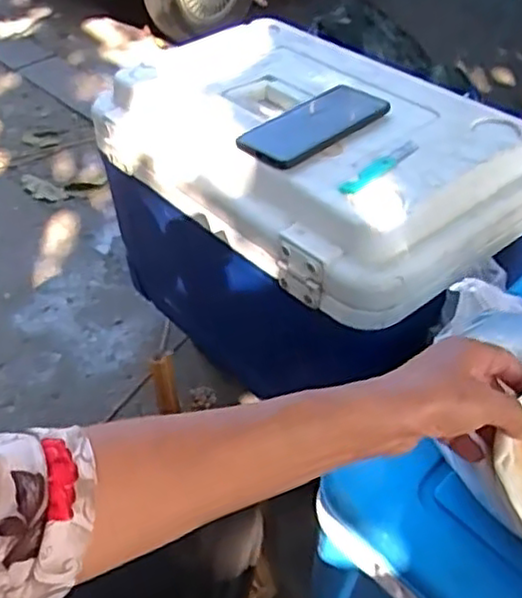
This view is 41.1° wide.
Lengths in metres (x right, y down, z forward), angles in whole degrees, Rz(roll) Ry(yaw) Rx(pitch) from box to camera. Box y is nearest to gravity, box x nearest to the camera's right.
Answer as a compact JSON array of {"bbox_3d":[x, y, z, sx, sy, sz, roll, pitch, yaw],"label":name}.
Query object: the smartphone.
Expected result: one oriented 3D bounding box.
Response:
[{"bbox_3d":[0.054,-0.176,0.704,0.077,0.014,0.162,35,57,31],"label":"smartphone"}]

